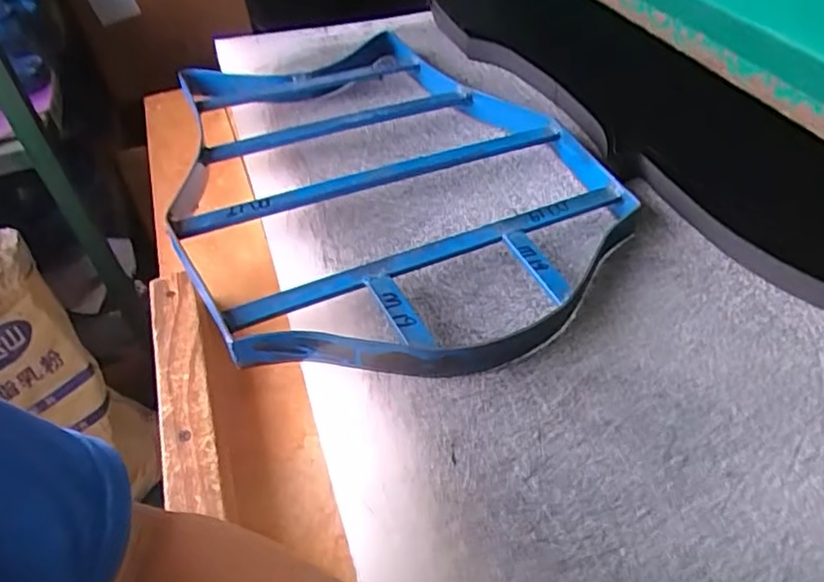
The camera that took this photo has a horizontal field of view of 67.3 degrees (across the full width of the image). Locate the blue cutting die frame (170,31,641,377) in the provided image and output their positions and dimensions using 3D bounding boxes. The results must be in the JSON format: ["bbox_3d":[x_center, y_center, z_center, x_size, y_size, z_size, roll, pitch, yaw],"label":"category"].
[{"bbox_3d":[-0.028,-0.117,0.616,0.397,0.049,0.507,-18,48,-14],"label":"blue cutting die frame"}]

